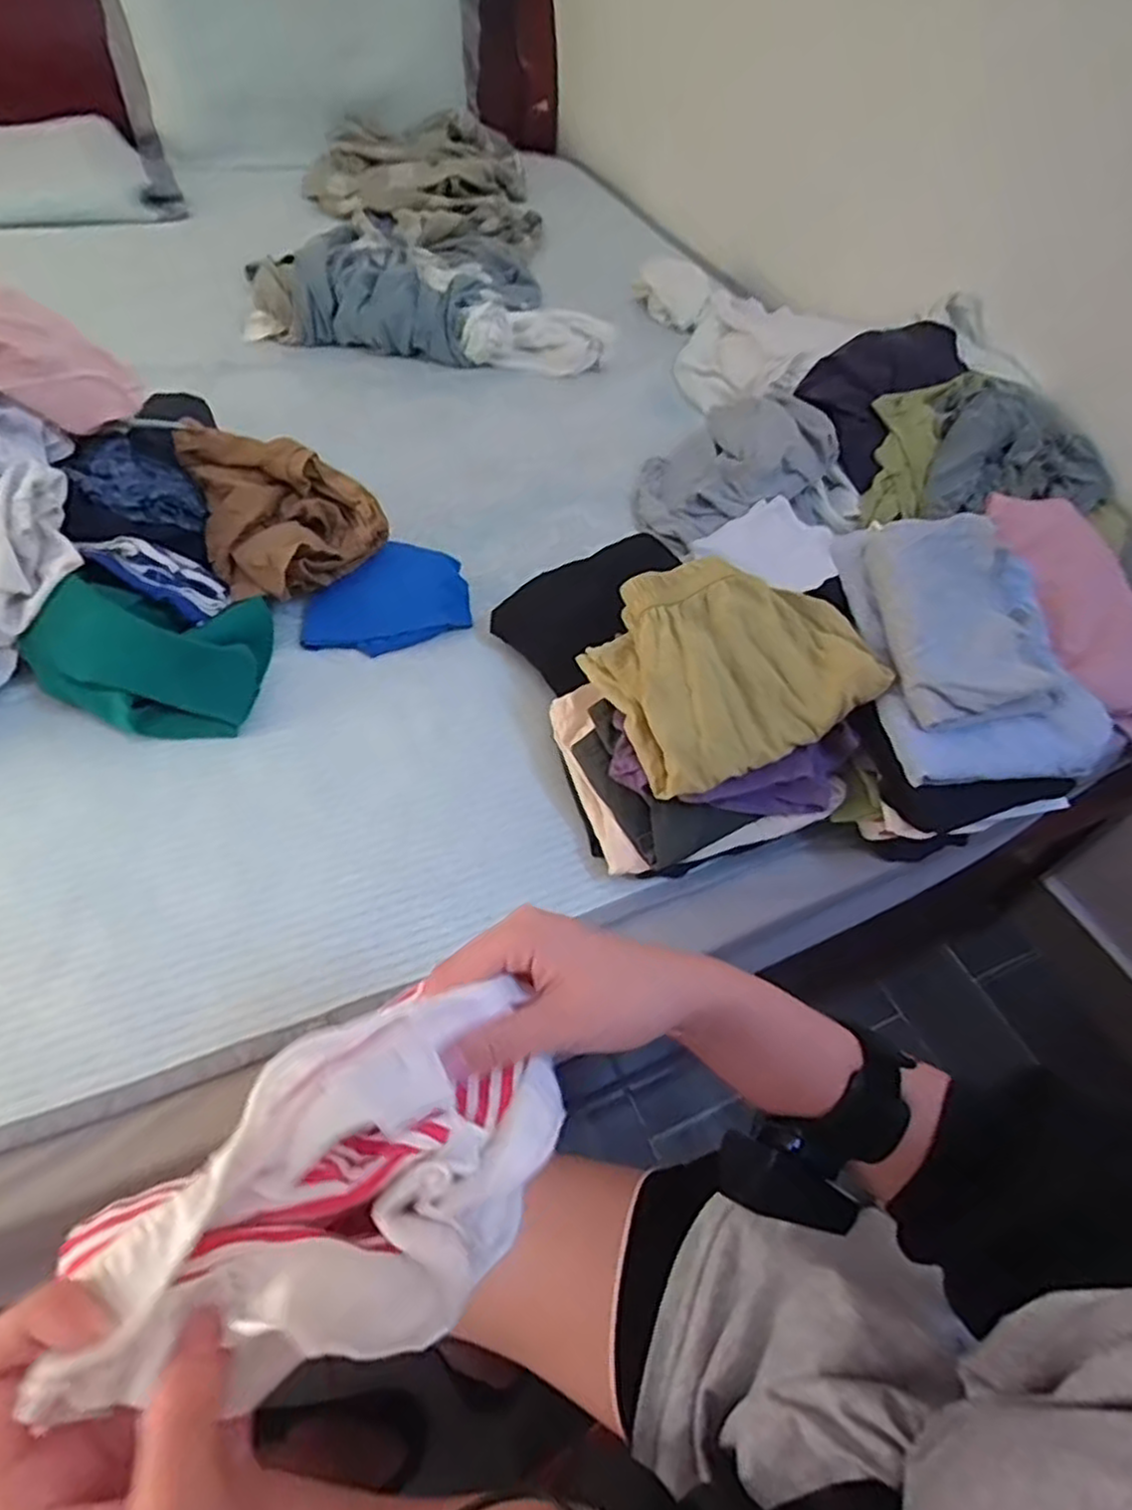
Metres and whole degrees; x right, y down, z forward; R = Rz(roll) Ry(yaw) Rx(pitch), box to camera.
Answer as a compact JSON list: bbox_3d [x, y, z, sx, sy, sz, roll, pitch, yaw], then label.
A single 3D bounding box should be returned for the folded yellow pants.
[{"bbox_3d":[0.132,-0.076,0.585,0.192,0.076,0.157,-19,56,-18],"label":"folded yellow pants"}]

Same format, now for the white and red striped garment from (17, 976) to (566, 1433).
[{"bbox_3d":[-0.070,0.145,0.246,0.161,0.062,0.093,-36,63,-28],"label":"white and red striped garment"}]

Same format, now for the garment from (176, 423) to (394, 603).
[{"bbox_3d":[-0.305,-0.256,0.780,0.157,0.116,0.193,-28,60,-24],"label":"garment"}]

